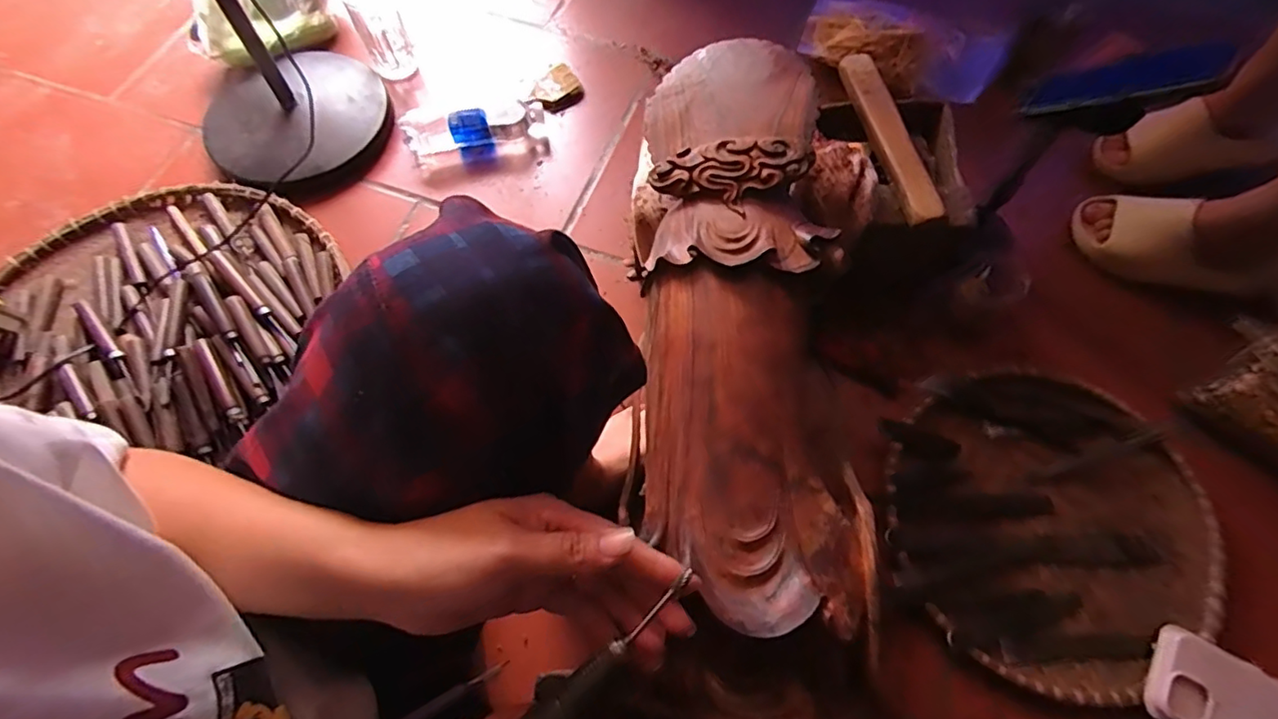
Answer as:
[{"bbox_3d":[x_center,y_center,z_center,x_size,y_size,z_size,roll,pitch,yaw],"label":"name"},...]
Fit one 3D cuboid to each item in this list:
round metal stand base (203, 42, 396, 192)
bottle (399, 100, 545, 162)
[{"bbox_3d":[-0.521,-0.375,0.883,0.264,0.048,0.270,-30,69,-12],"label":"round metal stand base"},{"bbox_3d":[-0.244,-0.351,0.870,0.204,0.073,0.051,-14,66,-5],"label":"bottle"}]

